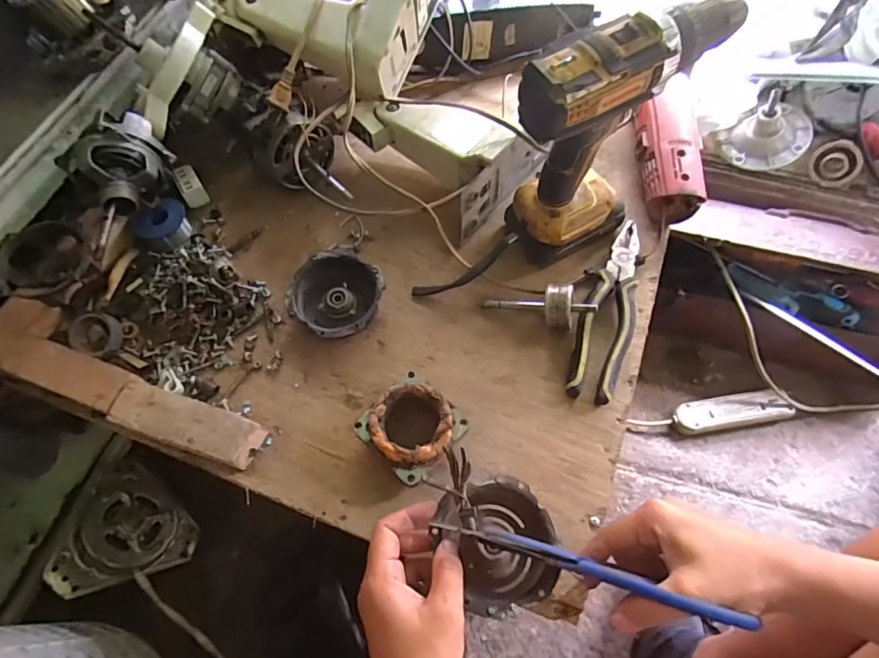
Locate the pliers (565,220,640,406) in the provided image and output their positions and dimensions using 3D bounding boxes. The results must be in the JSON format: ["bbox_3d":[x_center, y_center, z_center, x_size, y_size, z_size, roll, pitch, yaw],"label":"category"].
[{"bbox_3d":[0.169,-0.018,0.476,0.051,0.029,0.189,23,66,13],"label":"pliers"}]

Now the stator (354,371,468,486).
[{"bbox_3d":[-0.021,0.084,0.424,0.074,0.044,0.079,40,71,19],"label":"stator"}]

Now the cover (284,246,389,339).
[{"bbox_3d":[-0.101,-0.033,0.492,0.095,0.029,0.088,41,71,20],"label":"cover"}]

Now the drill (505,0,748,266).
[{"bbox_3d":[0.144,-0.168,0.443,0.179,0.217,0.075,-36,67,-15],"label":"drill"}]

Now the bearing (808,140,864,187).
[{"bbox_3d":[0.573,-0.240,0.708,0.025,0.062,0.062,-30,81,-23],"label":"bearing"}]

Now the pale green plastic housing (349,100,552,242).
[{"bbox_3d":[0.000,-0.199,0.533,0.107,0.082,0.186,-40,69,-17],"label":"pale green plastic housing"}]

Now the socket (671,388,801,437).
[{"bbox_3d":[0.445,0.123,0.743,0.176,0.031,0.048,-8,63,-2],"label":"socket"}]

